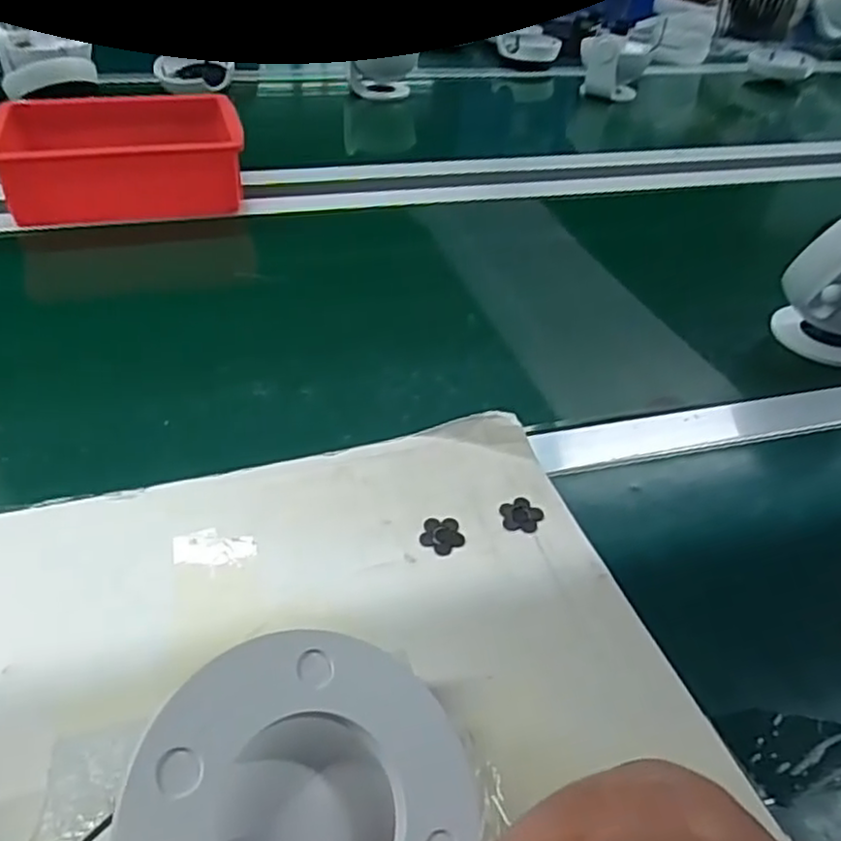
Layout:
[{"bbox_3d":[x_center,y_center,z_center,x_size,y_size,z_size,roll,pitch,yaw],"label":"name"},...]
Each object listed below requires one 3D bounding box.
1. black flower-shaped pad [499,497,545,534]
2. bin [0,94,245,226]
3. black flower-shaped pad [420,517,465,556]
[{"bbox_3d":[0.061,0.057,0.430,0.025,0.004,0.027,23,44,21],"label":"black flower-shaped pad"},{"bbox_3d":[-0.317,-0.283,0.752,0.236,0.075,0.153,-10,43,-16],"label":"bin"},{"bbox_3d":[0.013,0.068,0.418,0.025,0.004,0.026,8,41,4],"label":"black flower-shaped pad"}]

